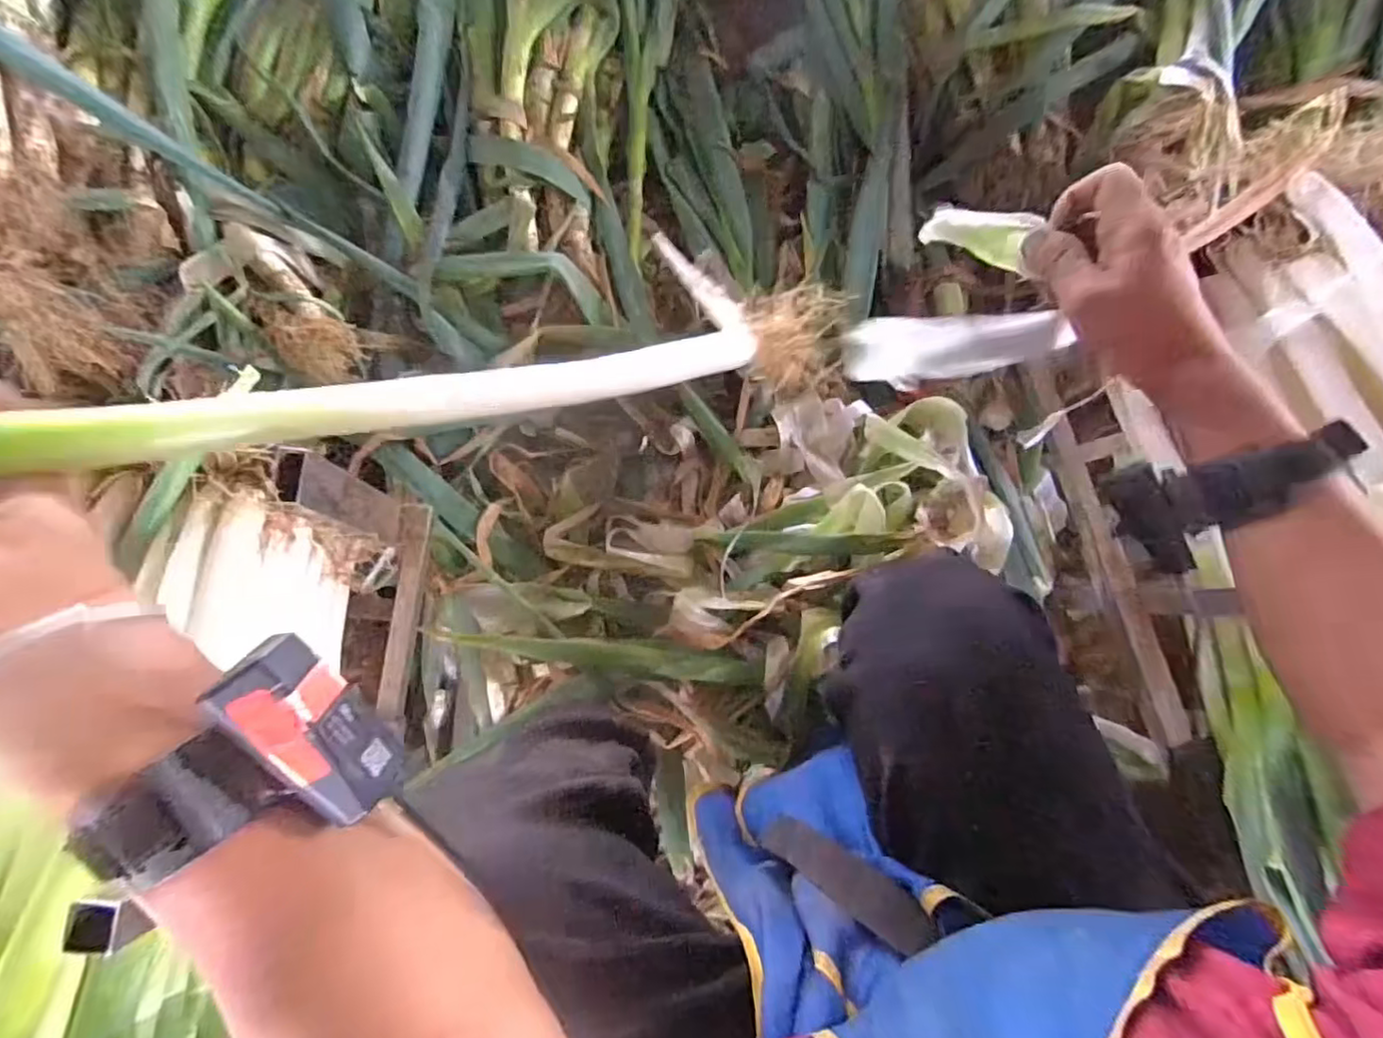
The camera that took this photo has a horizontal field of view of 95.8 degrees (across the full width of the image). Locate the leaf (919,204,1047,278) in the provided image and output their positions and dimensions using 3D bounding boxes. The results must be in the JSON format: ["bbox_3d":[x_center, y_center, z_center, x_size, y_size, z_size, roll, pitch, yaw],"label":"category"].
[{"bbox_3d":[0.188,-0.187,0.409,0.069,0.019,0.028,31,81,28],"label":"leaf"}]

